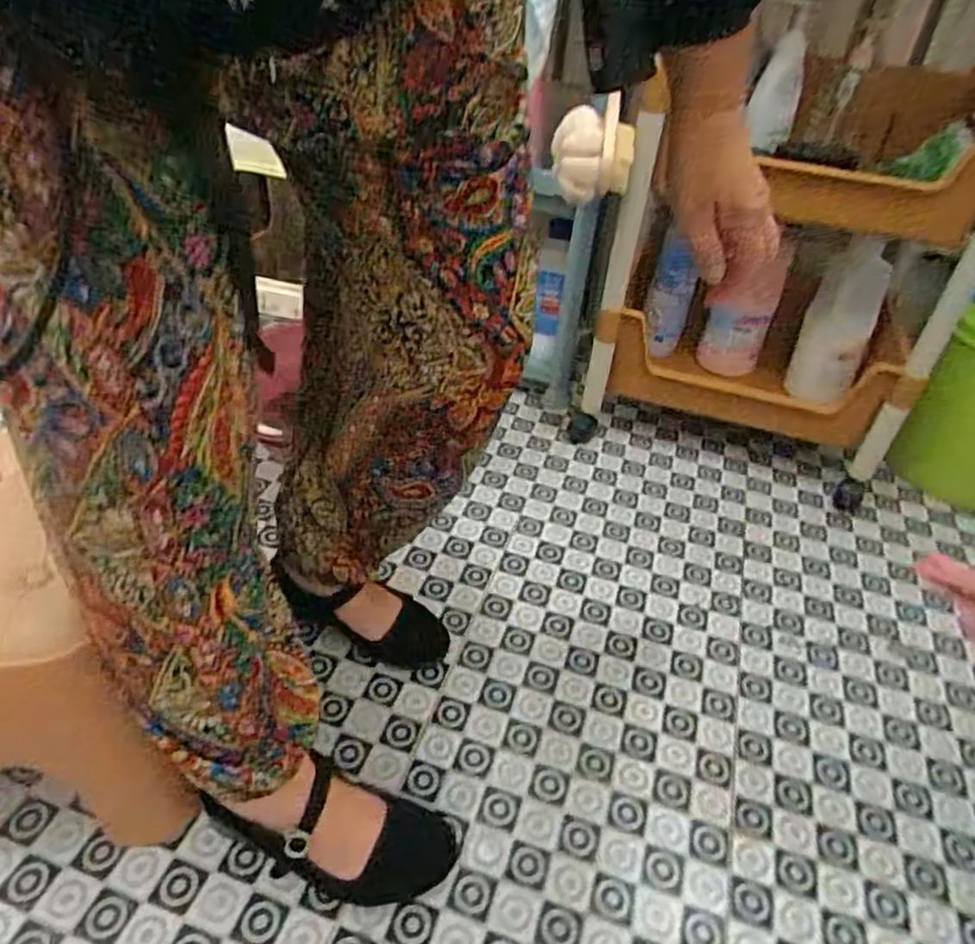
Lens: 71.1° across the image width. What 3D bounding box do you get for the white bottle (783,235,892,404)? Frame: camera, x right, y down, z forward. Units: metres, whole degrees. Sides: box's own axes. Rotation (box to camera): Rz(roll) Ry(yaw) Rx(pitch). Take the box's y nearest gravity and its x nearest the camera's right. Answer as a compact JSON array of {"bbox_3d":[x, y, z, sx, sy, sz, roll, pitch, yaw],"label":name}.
[{"bbox_3d":[0.526,-0.229,1.019,0.086,0.250,0.079,19,11,14],"label":"white bottle"}]

